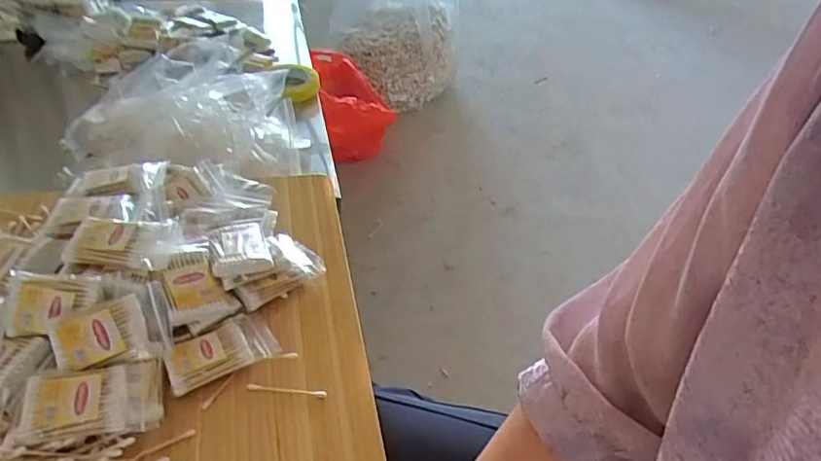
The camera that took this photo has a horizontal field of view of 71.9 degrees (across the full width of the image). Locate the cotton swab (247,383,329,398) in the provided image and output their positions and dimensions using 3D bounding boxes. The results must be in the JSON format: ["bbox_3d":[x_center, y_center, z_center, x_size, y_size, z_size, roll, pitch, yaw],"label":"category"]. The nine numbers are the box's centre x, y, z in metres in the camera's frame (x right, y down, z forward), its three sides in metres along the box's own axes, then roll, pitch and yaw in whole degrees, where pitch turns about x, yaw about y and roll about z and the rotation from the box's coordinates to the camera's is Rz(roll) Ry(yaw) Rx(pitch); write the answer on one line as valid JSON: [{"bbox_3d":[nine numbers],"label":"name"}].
[{"bbox_3d":[-0.114,0.148,0.523,0.073,0.006,0.006,4,42,0],"label":"cotton swab"}]

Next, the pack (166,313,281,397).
[{"bbox_3d":[-0.181,0.112,0.539,0.097,0.022,0.064,-20,47,-25],"label":"pack"}]

